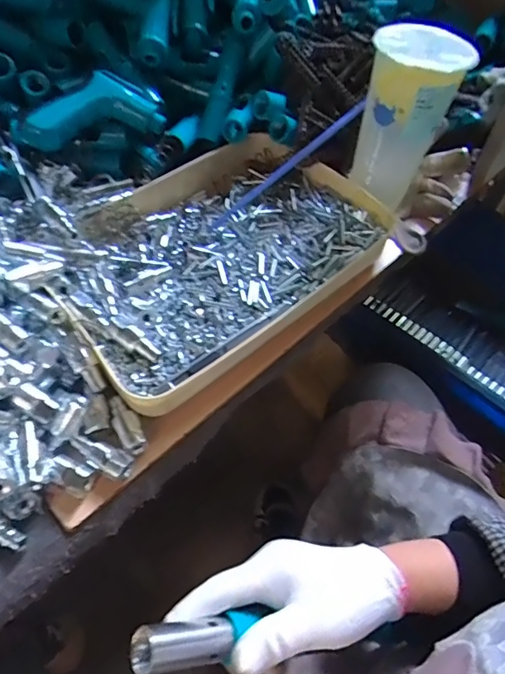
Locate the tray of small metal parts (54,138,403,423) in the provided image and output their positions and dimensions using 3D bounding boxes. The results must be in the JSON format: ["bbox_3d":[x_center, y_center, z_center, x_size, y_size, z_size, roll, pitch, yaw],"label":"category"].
[{"bbox_3d":[-0.034,-0.088,0.462,0.223,0.042,0.320,40,63,23],"label":"tray of small metal parts"}]

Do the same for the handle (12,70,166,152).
[{"bbox_3d":[-0.171,-0.238,0.484,0.150,0.042,0.067,-13,57,-11],"label":"handle"}]

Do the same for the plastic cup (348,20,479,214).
[{"bbox_3d":[0.144,-0.201,0.450,0.083,0.153,0.076,15,56,9],"label":"plastic cup"}]

